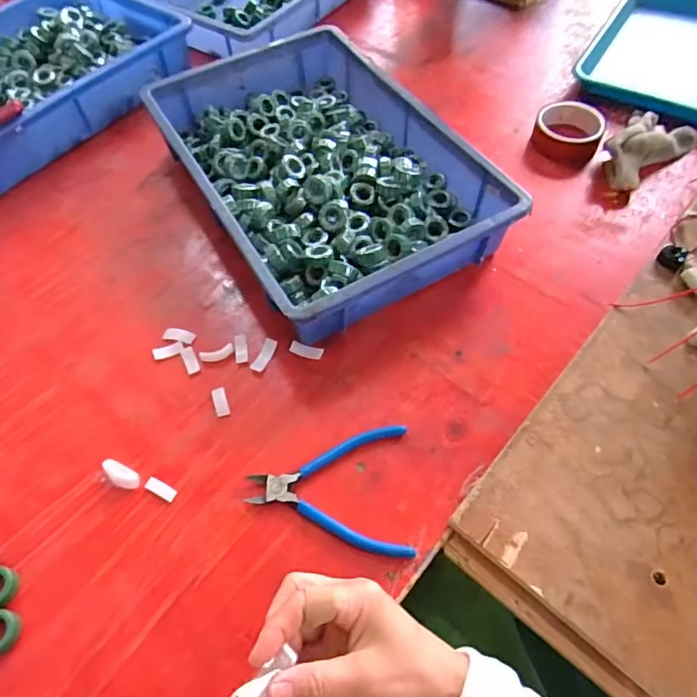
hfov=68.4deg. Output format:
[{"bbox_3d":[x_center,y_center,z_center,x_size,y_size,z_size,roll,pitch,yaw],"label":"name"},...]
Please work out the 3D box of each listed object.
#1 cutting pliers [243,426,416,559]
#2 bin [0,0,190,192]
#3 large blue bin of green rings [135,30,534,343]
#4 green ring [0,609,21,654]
[{"bbox_3d":[-0.018,0.125,0.452,0.141,0.007,0.112,-3,58,2],"label":"cutting pliers"},{"bbox_3d":[-0.463,-0.386,0.741,0.333,0.076,0.433,34,66,22],"label":"bin"},{"bbox_3d":[-0.038,-0.220,0.625,0.279,0.082,0.429,-28,60,-14],"label":"large blue bin of green rings"},{"bbox_3d":[-0.272,0.219,0.398,0.027,0.011,0.031,-5,57,0],"label":"green ring"}]

